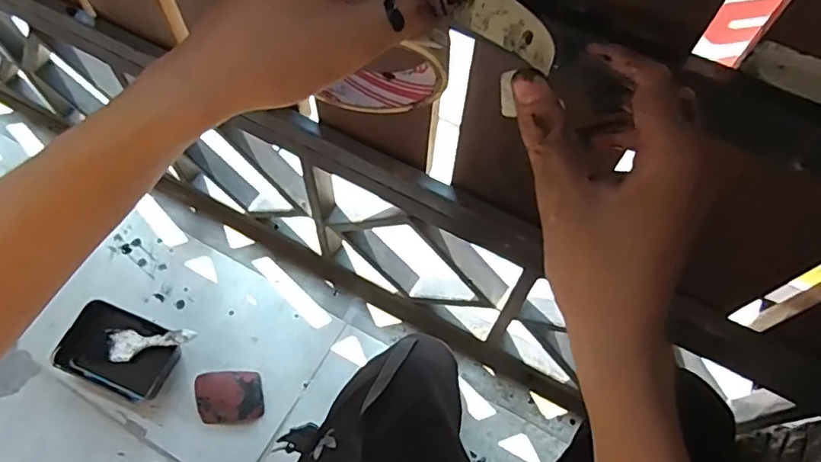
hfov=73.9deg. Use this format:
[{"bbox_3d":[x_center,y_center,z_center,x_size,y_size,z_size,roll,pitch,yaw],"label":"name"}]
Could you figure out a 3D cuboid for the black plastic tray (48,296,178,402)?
[{"bbox_3d":[-0.457,0.190,0.865,0.174,0.050,0.115,19,65,8],"label":"black plastic tray"}]

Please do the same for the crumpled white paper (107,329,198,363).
[{"bbox_3d":[-0.410,0.174,0.856,0.147,0.016,0.051,-8,63,15],"label":"crumpled white paper"}]

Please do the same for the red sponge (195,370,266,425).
[{"bbox_3d":[-0.282,0.258,0.854,0.101,0.025,0.079,-6,64,-4],"label":"red sponge"}]

